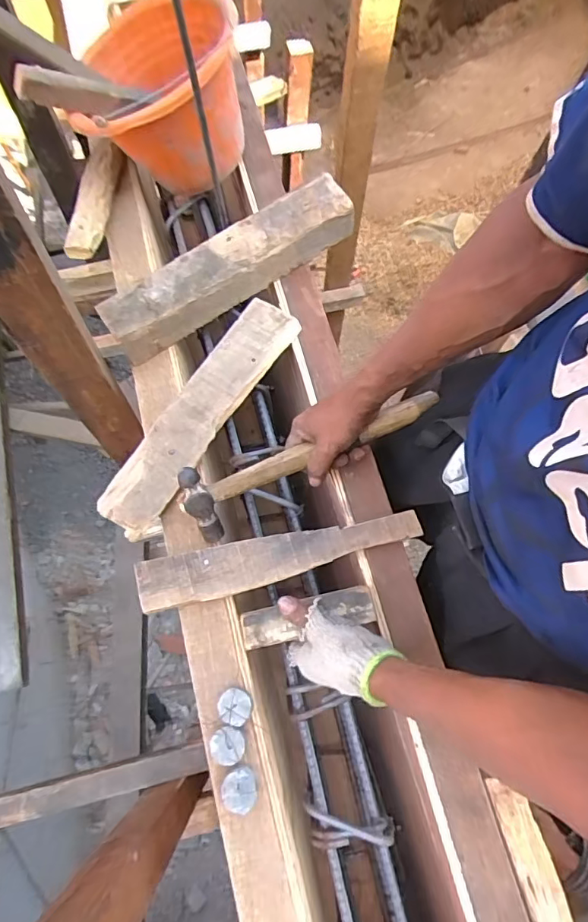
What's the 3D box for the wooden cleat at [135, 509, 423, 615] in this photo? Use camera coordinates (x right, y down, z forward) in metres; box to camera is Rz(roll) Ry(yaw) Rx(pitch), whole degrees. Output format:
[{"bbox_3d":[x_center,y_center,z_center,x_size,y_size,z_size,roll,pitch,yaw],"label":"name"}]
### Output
[{"bbox_3d":[-0.017,0.113,0.568,0.331,0.018,0.057,-11,72,-5],"label":"wooden cleat"}]

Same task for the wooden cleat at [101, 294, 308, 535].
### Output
[{"bbox_3d":[-0.117,-0.069,0.625,0.077,0.019,0.345,32,74,9],"label":"wooden cleat"}]

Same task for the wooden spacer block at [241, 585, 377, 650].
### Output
[{"bbox_3d":[0.016,0.173,0.542,0.148,0.015,0.040,-12,73,-4],"label":"wooden spacer block"}]

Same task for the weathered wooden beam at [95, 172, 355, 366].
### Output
[{"bbox_3d":[-0.089,-0.272,0.678,0.374,0.067,0.085,-32,75,-11],"label":"weathered wooden beam"}]

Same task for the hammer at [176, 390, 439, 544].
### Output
[{"bbox_3d":[0.025,-0.007,0.578,0.323,0.054,0.072,-24,74,-5],"label":"hammer"}]

